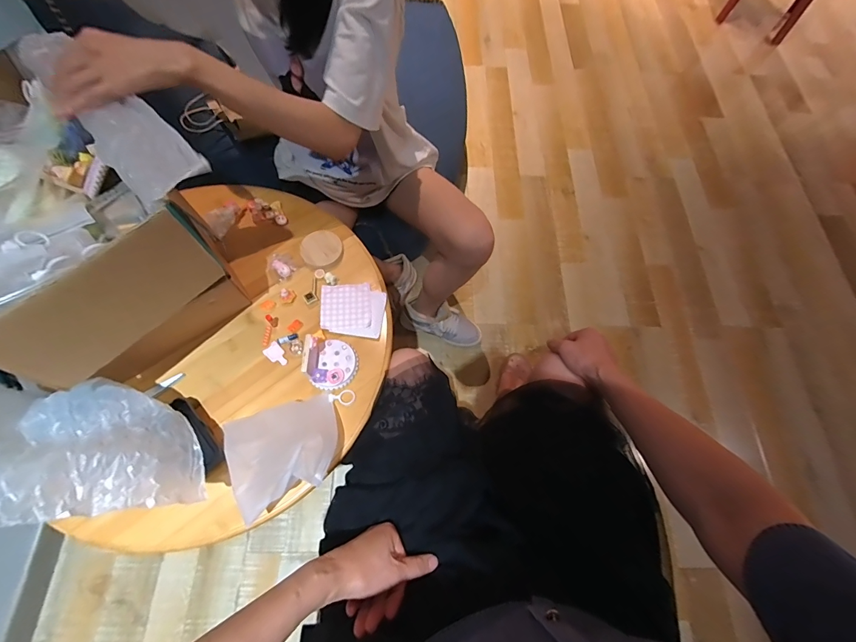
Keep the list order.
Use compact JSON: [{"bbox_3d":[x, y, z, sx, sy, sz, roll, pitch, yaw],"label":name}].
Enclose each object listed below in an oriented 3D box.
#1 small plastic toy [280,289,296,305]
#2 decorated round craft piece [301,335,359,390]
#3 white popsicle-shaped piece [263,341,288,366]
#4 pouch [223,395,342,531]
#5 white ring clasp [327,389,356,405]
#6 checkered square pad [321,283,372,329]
[{"bbox_3d":[-0.222,-0.040,0.584,0.019,0.020,0.026,8,67,1],"label":"small plastic toy"},{"bbox_3d":[-0.139,0.056,0.531,0.067,0.058,0.075,6,69,1],"label":"decorated round craft piece"},{"bbox_3d":[-0.228,0.052,0.558,0.025,0.007,0.037,-39,74,-17],"label":"white popsicle-shaped piece"},{"bbox_3d":[-0.185,0.171,0.483,0.137,0.070,0.128,-18,70,-8],"label":"pouch"},{"bbox_3d":[-0.125,0.110,0.540,0.038,0.010,0.023,11,67,2],"label":"white ring clasp"},{"bbox_3d":[-0.130,-0.025,0.589,0.077,0.007,0.076,-3,68,-4],"label":"checkered square pad"}]

